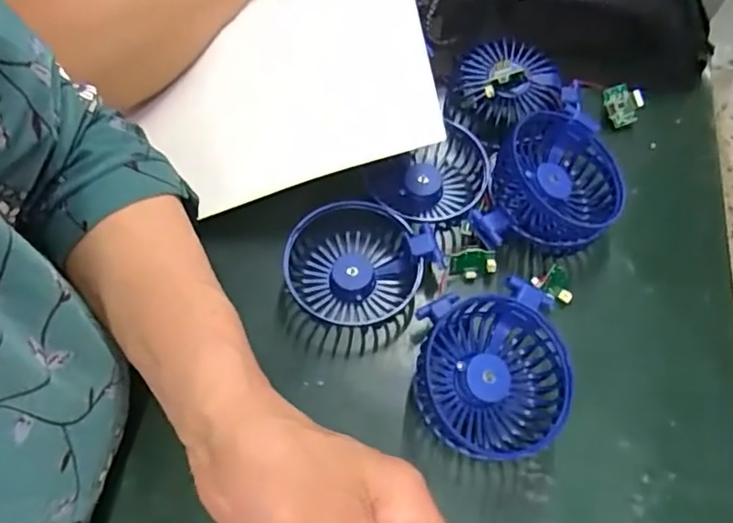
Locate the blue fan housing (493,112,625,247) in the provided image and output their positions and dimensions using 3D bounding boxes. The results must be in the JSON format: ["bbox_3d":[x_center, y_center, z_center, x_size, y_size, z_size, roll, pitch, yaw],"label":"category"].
[{"bbox_3d":[0.132,-0.052,0.422,0.086,0.049,0.099,18,64,8],"label":"blue fan housing"}]

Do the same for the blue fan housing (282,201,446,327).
[{"bbox_3d":[-0.007,0.001,0.404,0.091,0.033,0.085,0,63,0],"label":"blue fan housing"}]

